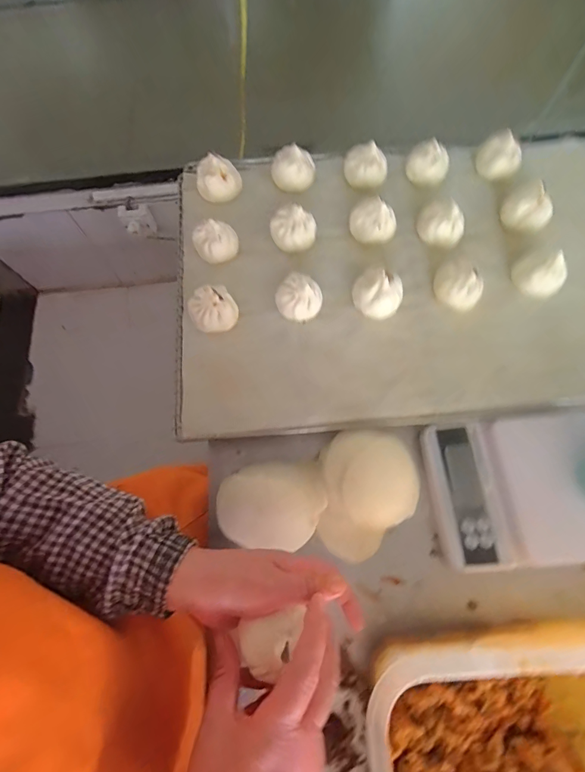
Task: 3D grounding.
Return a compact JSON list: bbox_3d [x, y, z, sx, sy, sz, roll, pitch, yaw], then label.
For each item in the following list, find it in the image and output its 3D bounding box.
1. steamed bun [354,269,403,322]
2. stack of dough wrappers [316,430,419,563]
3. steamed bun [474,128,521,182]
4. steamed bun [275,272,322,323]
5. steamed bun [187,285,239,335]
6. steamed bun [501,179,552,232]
[{"bbox_3d":[0.100,-0.111,0.415,0.058,0.047,0.055,21,74,8],"label":"steamed bun"},{"bbox_3d":[0.080,0.115,0.378,0.099,0.059,0.138,1,73,1],"label":"stack of dough wrappers"},{"bbox_3d":[0.281,-0.312,0.483,0.052,0.045,0.052,0,73,1],"label":"steamed bun"},{"bbox_3d":[0.007,-0.101,0.411,0.049,0.033,0.045,0,73,1],"label":"steamed bun"},{"bbox_3d":[-0.095,-0.093,0.412,0.055,0.041,0.051,-22,74,-6],"label":"steamed bun"},{"bbox_3d":[0.303,-0.226,0.458,0.055,0.046,0.055,0,73,1],"label":"steamed bun"}]

